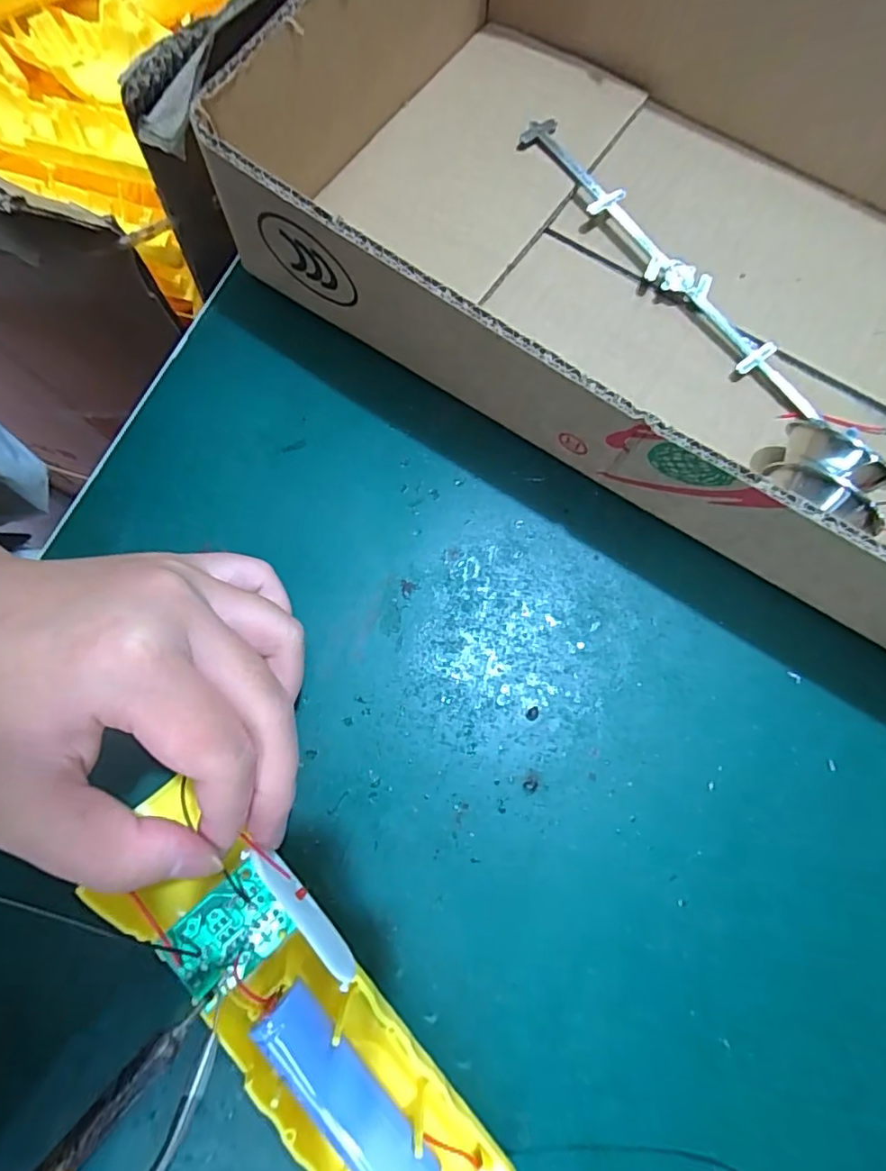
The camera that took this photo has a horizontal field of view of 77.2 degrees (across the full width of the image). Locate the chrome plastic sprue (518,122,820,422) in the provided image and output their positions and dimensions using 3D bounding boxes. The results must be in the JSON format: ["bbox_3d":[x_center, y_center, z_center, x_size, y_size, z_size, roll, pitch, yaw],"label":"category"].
[{"bbox_3d":[0.103,-0.151,0.260,0.018,0.015,0.192,-36,78,-10],"label":"chrome plastic sprue"}]

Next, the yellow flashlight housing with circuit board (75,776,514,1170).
[{"bbox_3d":[-0.043,0.131,0.169,0.046,0.031,0.159,-40,84,-11],"label":"yellow flashlight housing with circuit board"}]

